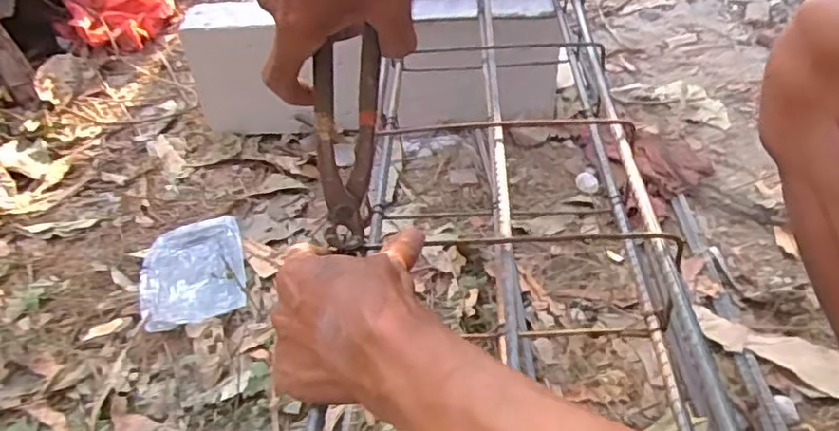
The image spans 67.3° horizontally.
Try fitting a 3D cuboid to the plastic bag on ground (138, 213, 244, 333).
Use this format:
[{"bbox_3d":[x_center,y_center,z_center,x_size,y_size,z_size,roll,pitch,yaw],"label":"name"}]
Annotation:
[{"bbox_3d":[-0.308,0.074,0.853,0.134,0.017,0.188,-12,41,-10],"label":"plastic bag on ground"}]

